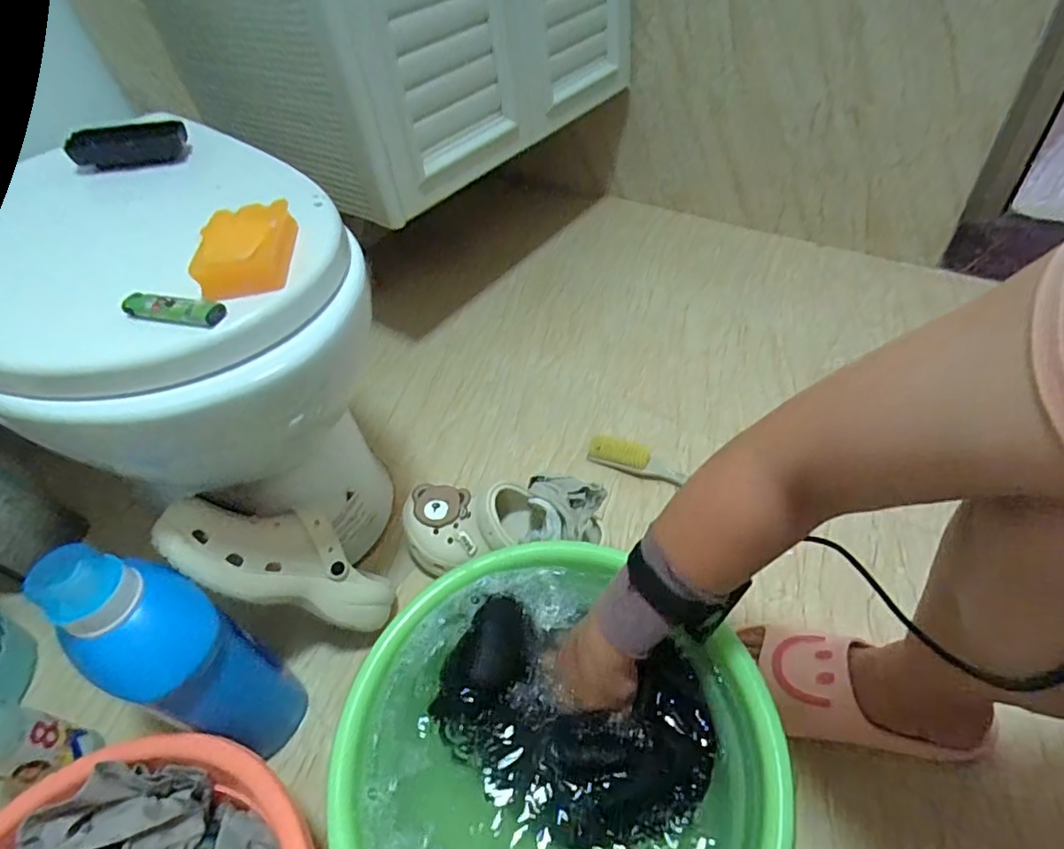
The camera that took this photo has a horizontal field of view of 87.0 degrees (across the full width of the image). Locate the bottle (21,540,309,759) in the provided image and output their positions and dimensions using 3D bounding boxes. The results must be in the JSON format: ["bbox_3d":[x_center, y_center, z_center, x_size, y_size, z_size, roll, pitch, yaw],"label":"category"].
[{"bbox_3d":[-0.315,0.219,0.521,0.099,0.287,0.100,11,49,19],"label":"bottle"}]

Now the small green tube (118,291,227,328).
[{"bbox_3d":[-0.263,-0.085,0.407,0.086,0.013,0.020,8,48,16],"label":"small green tube"}]

